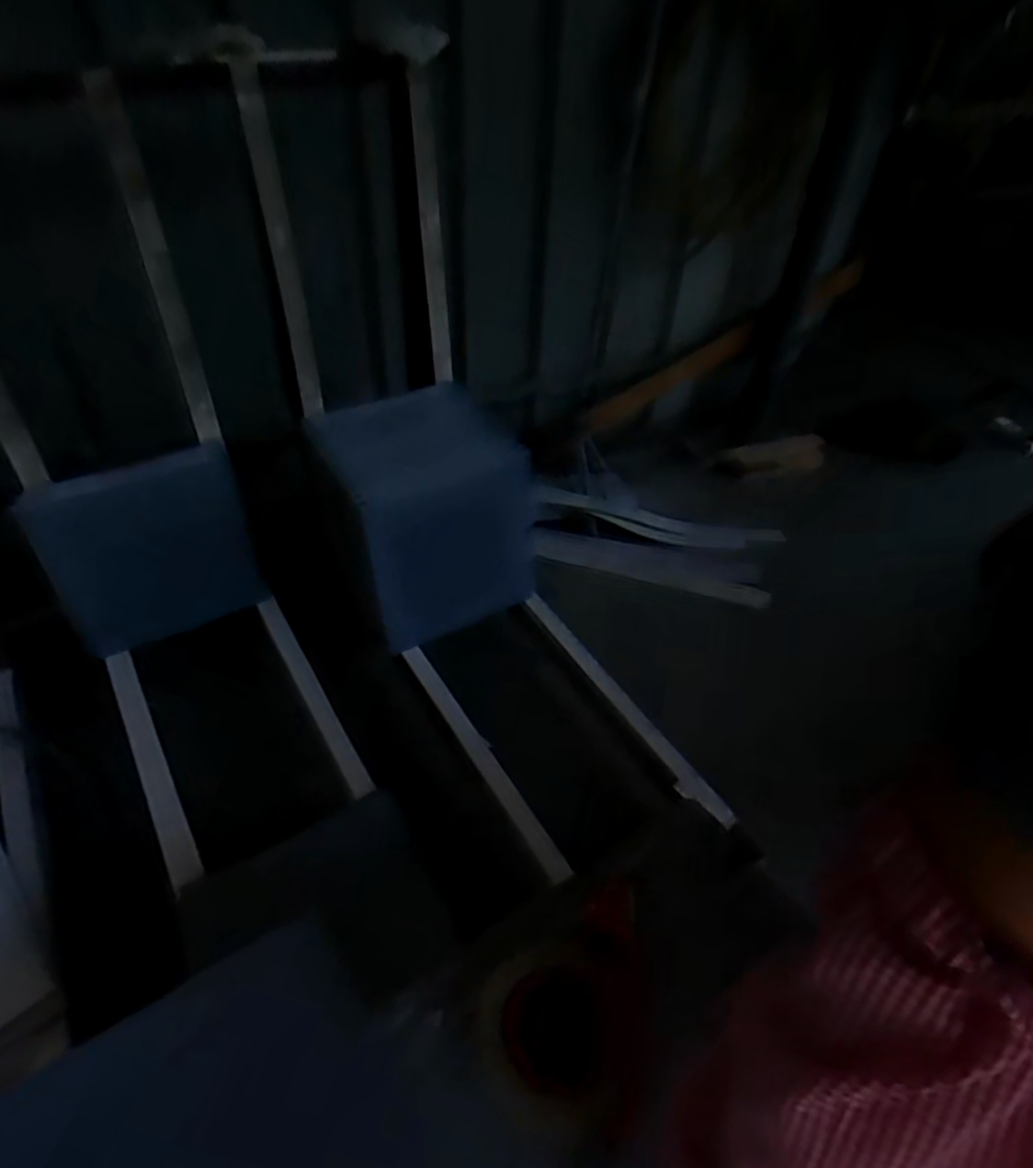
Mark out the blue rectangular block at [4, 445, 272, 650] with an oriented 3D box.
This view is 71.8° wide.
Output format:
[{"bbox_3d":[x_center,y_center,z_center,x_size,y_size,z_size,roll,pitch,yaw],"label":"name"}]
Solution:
[{"bbox_3d":[-0.623,-0.058,1.230,0.320,0.295,0.106,-19,48,-22],"label":"blue rectangular block"}]

